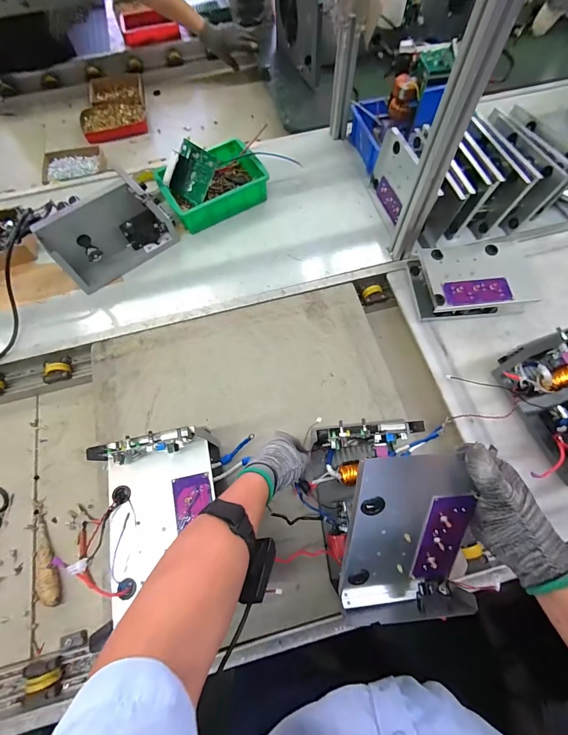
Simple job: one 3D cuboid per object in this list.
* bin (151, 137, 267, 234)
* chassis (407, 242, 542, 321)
[{"bbox_3d":[-0.181,-0.466,0.874,0.248,0.068,0.186,-32,70,-10],"label":"bin"},{"bbox_3d":[0.414,-0.189,0.736,0.245,0.062,0.152,-6,68,0],"label":"chassis"}]

